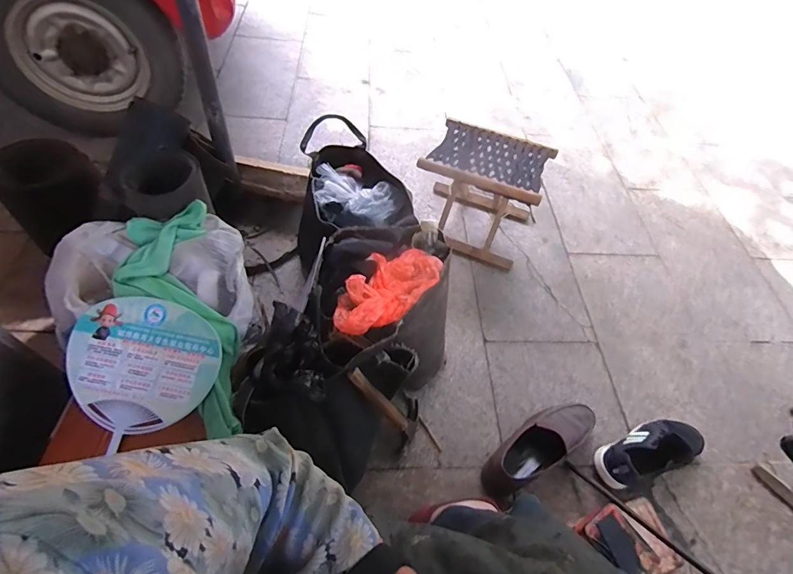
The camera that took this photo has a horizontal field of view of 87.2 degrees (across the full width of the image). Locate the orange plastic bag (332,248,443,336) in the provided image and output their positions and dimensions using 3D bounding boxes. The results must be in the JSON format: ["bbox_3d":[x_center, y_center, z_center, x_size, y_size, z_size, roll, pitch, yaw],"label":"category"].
[{"bbox_3d":[-0.022,-0.004,0.829,0.145,0.077,0.272,35,59,18],"label":"orange plastic bag"}]

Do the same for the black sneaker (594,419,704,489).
[{"bbox_3d":[0.545,0.343,0.885,0.254,0.126,0.099,-14,58,-14],"label":"black sneaker"}]

